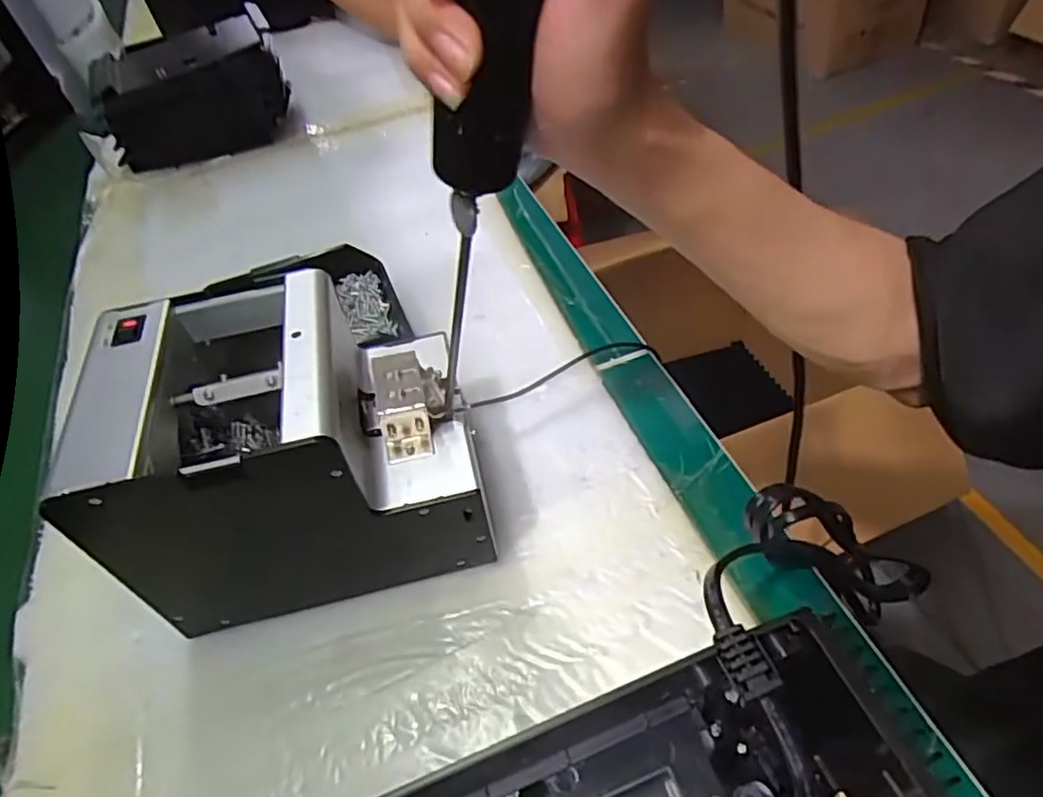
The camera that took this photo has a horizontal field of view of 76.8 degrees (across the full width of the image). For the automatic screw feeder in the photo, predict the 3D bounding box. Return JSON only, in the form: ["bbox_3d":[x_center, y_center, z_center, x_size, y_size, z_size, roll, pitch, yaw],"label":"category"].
[{"bbox_3d":[-0.121,0.026,0.370,0.174,0.142,0.125,-14,48,-4],"label":"automatic screw feeder"}]

